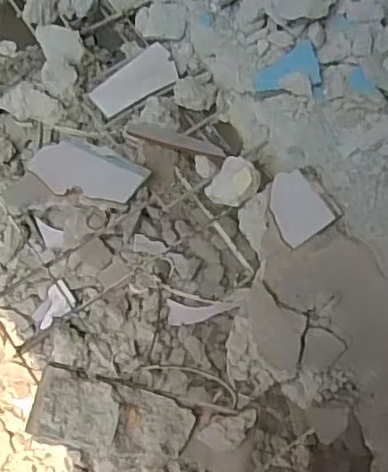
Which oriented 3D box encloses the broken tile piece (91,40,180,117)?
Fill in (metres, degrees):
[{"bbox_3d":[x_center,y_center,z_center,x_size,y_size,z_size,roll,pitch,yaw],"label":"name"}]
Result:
[{"bbox_3d":[-0.097,-0.250,1.009,0.142,0.012,0.086,-28,64,-6],"label":"broken tile piece"}]

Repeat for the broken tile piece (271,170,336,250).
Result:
[{"bbox_3d":[0.142,-0.042,0.898,0.079,0.006,0.097,-34,77,-12],"label":"broken tile piece"}]

